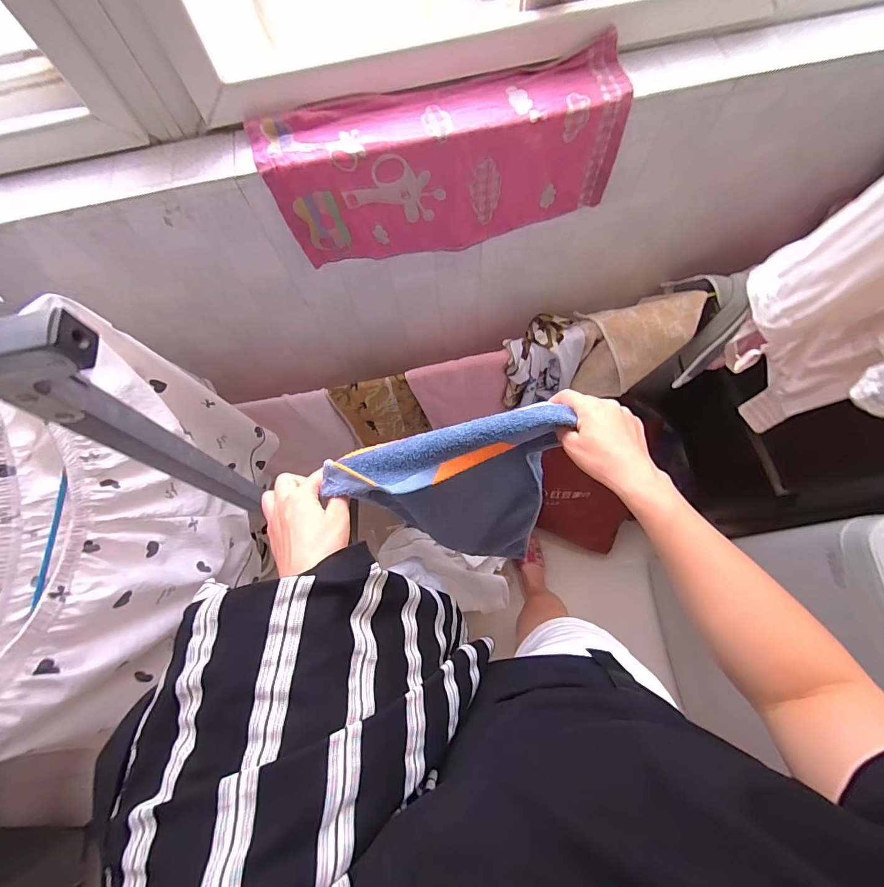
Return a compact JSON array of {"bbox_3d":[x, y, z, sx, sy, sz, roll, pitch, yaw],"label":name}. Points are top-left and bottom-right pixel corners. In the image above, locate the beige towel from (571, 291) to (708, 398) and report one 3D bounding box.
[{"bbox_3d":[0.347,-0.172,0.771,0.184,0.193,0.106,-1,74,0],"label":"beige towel"}]

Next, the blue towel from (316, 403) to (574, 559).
[{"bbox_3d":[0.068,0.114,0.680,0.242,0.646,0.084,-18,69,5],"label":"blue towel"}]

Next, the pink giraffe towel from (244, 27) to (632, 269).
[{"bbox_3d":[0.002,-0.360,0.545,0.434,0.165,0.097,-9,74,-2],"label":"pink giraffe towel"}]

